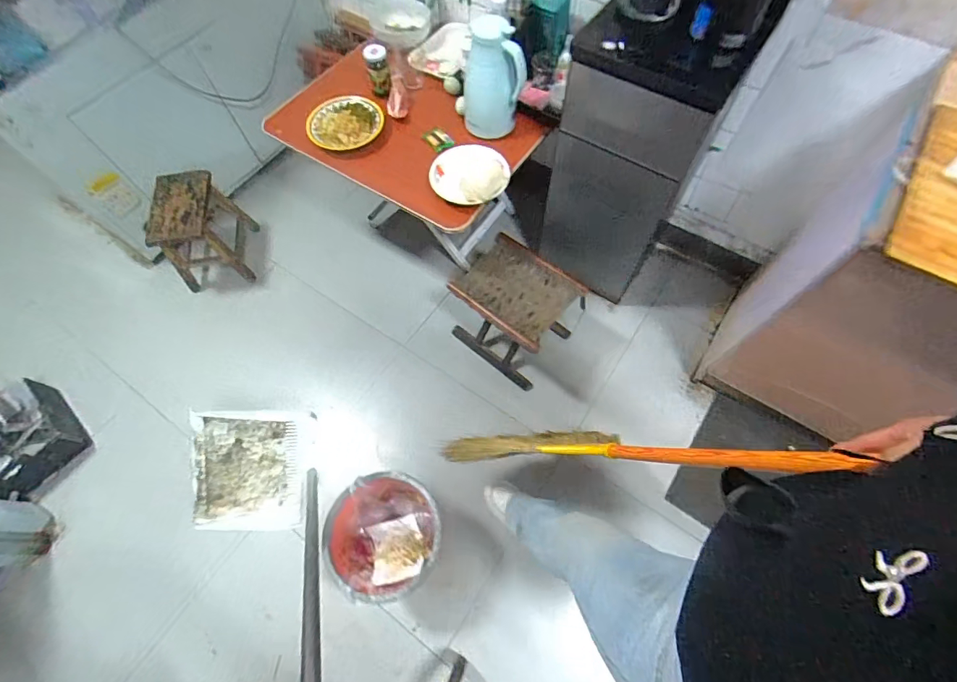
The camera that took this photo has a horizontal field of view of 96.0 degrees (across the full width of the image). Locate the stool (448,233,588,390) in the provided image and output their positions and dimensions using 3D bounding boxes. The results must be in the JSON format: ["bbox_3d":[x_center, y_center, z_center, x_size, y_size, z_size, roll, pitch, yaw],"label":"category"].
[{"bbox_3d":[0.100,-0.090,1.276,0.314,0.284,0.267,42,73,17],"label":"stool"}]

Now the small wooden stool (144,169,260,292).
[{"bbox_3d":[-0.912,-0.371,1.423,0.217,0.285,0.264,-8,67,-2],"label":"small wooden stool"}]

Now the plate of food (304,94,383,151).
[{"bbox_3d":[-0.350,-0.574,1.125,0.194,0.024,0.173,-1,64,1],"label":"plate of food"}]

